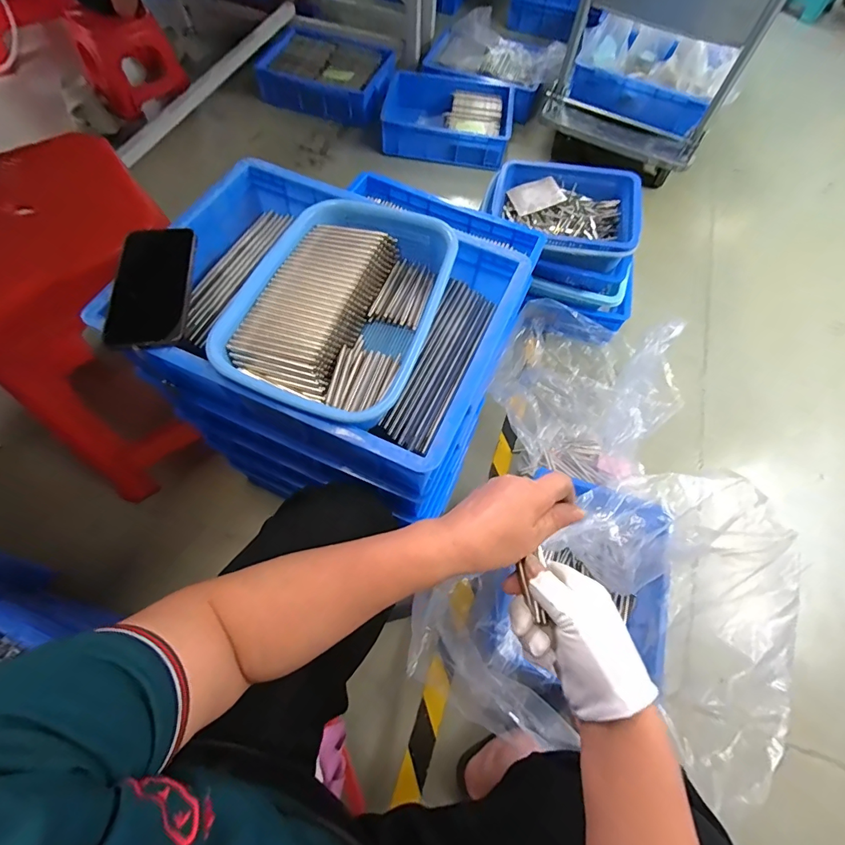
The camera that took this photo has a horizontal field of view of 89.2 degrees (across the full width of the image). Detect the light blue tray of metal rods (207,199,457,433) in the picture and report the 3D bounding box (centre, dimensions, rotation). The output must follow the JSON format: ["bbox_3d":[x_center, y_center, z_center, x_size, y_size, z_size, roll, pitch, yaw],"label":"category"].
[{"bbox_3d":[-0.092,-0.132,0.501,0.206,0.069,0.289,19,64,6],"label":"light blue tray of metal rods"}]

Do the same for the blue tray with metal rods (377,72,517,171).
[{"bbox_3d":[0.082,-1.011,1.440,0.420,0.112,0.329,10,64,2],"label":"blue tray with metal rods"}]

